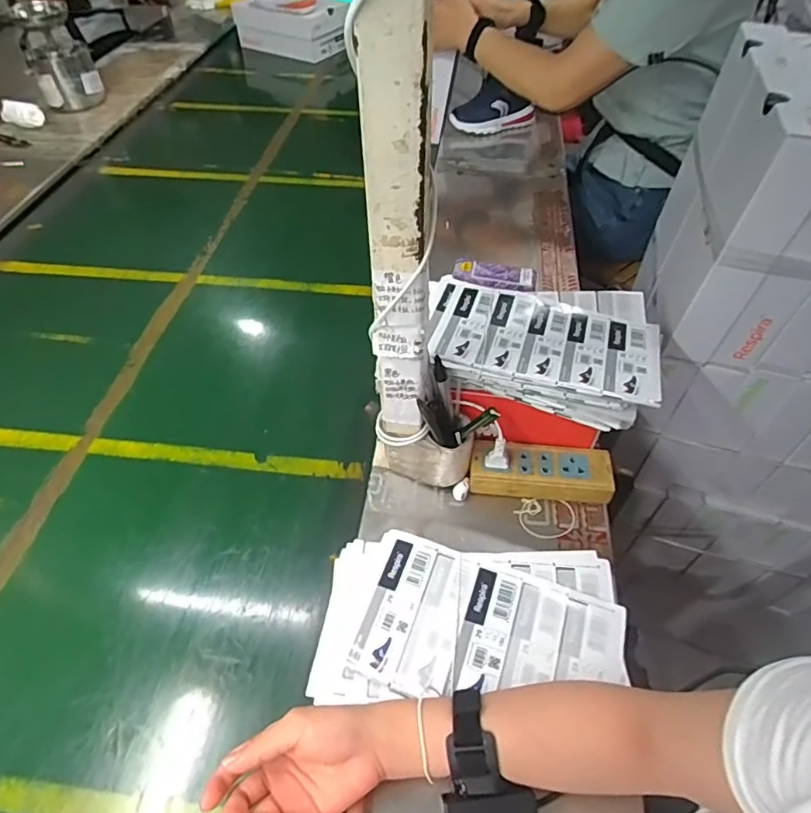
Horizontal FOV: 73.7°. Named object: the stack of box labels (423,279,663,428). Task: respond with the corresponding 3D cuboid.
[{"bbox_3d":[0.146,-0.068,0.596,0.245,0.043,0.176,7,51,7],"label":"stack of box labels"}]

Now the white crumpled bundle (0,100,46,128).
[{"bbox_3d":[-0.878,-0.673,1.240,0.094,0.048,0.035,7,51,7],"label":"white crumpled bundle"}]

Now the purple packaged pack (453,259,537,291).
[{"bbox_3d":[0.132,-0.197,0.802,0.122,0.016,0.054,9,51,8],"label":"purple packaged pack"}]

